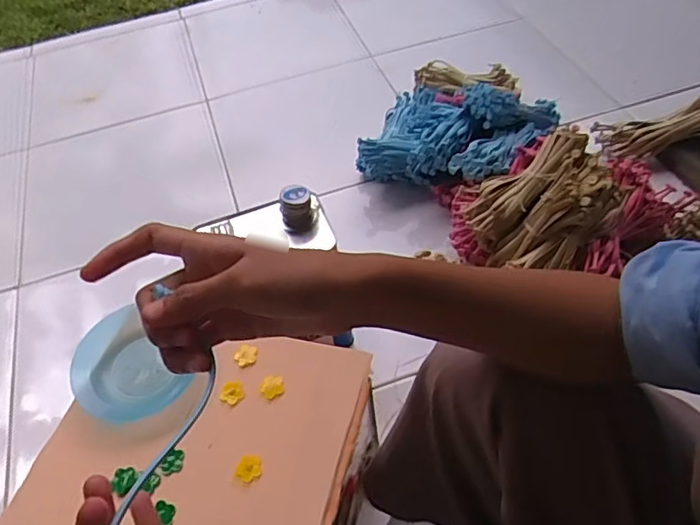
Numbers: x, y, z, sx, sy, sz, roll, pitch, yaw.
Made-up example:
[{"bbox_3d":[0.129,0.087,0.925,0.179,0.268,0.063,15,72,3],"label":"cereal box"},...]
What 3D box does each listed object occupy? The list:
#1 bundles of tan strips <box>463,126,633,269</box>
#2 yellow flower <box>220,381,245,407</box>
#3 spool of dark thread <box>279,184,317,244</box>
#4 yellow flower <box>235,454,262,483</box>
[{"bbox_3d":[0.275,-0.088,0.797,0.169,0.117,0.156,-38,58,-21],"label":"bundles of tan strips"},{"bbox_3d":[-0.116,0.129,0.554,0.023,0.010,0.020,-36,58,-20],"label":"yellow flower"},{"bbox_3d":[-0.064,-0.059,0.695,0.041,0.068,0.039,-3,52,4],"label":"spool of dark thread"},{"bbox_3d":[-0.092,0.186,0.509,0.023,0.004,0.023,-9,52,-1],"label":"yellow flower"}]

